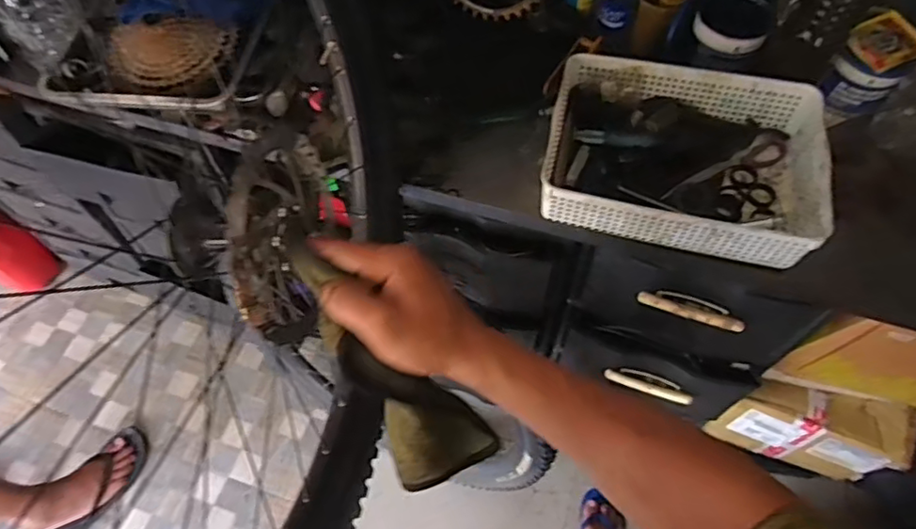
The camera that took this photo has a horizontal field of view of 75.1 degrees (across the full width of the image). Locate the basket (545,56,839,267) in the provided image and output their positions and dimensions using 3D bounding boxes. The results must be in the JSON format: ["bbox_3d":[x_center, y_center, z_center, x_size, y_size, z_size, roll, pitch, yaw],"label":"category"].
[{"bbox_3d":[0.286,-0.141,0.782,0.329,0.087,0.256,12,62,8],"label":"basket"}]

